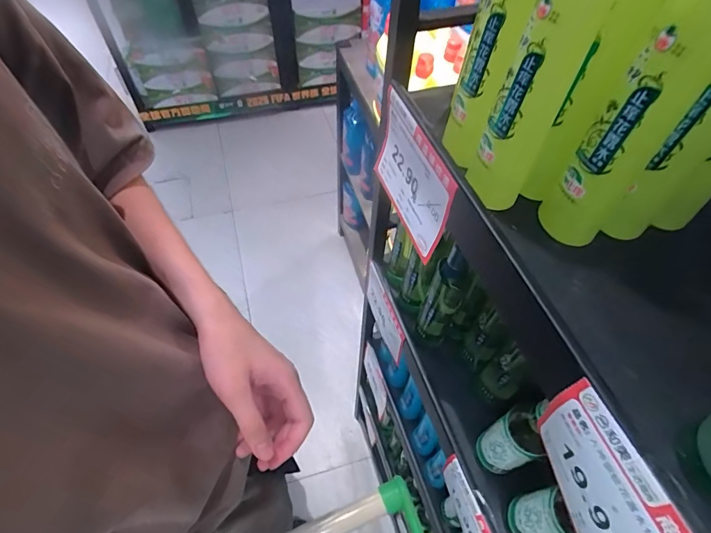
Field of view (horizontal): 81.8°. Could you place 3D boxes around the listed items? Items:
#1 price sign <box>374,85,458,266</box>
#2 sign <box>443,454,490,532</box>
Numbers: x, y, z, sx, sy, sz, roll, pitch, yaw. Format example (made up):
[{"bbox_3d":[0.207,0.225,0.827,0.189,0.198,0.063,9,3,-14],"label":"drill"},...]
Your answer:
[{"bbox_3d":[0.052,-0.087,0.398,0.006,0.107,0.141,-12,57,-16],"label":"price sign"},{"bbox_3d":[0.132,0.295,0.466,0.007,0.074,0.136,-10,56,-16],"label":"sign"}]

